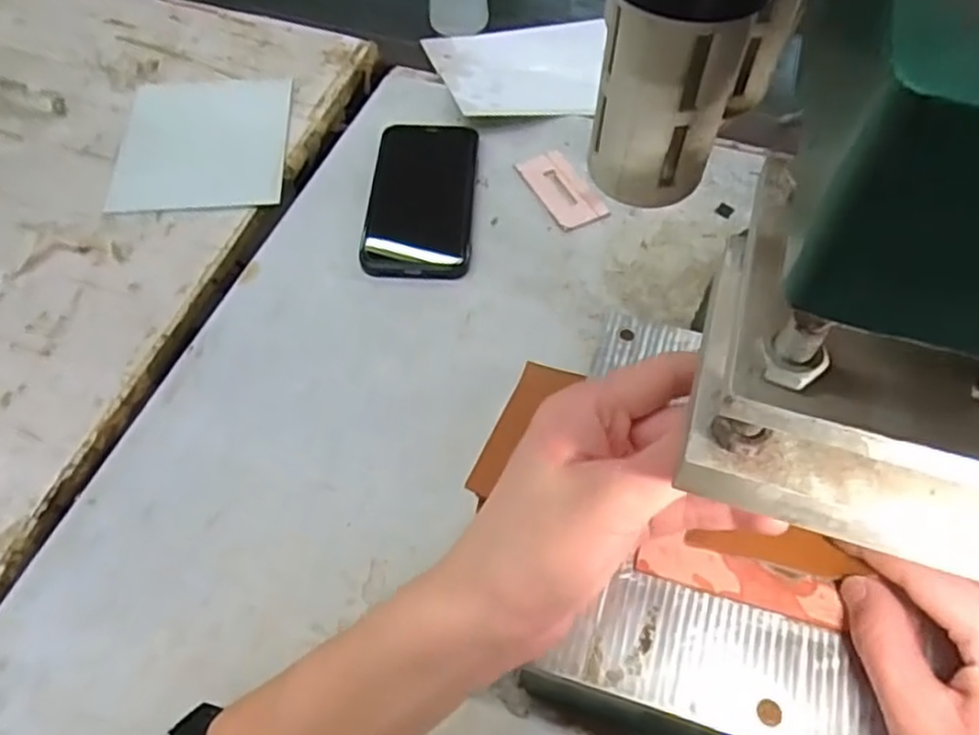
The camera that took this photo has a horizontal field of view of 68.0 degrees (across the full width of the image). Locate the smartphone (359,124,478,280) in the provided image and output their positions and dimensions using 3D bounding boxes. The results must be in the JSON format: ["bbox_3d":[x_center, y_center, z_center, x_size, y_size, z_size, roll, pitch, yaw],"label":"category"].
[{"bbox_3d":[-0.050,-0.128,0.537,0.075,0.007,0.150,2,58,1],"label":"smartphone"}]

